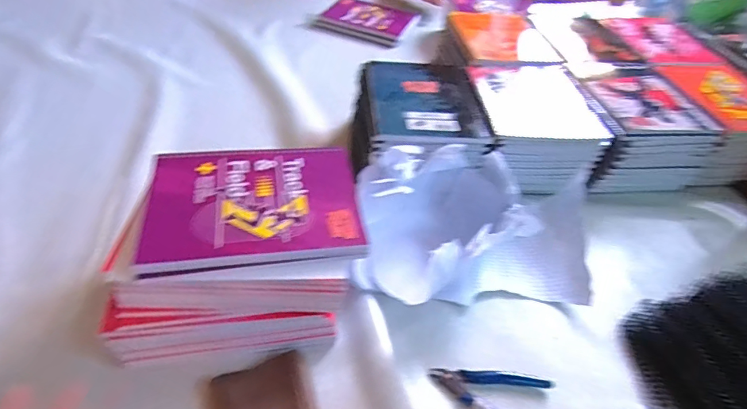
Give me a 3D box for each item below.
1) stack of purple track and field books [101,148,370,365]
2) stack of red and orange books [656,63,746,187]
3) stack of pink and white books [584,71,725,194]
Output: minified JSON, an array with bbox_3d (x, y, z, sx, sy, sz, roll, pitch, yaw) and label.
[{"bbox_3d":[-0.135,0.054,0.469,0.231,0.138,0.181,-3,44,-10],"label":"stack of purple track and field books"},{"bbox_3d":[0.582,-0.141,0.759,0.173,0.095,0.223,2,44,-6],"label":"stack of red and orange books"},{"bbox_3d":[0.409,-0.125,0.725,0.188,0.094,0.202,-1,44,-9],"label":"stack of pink and white books"}]

